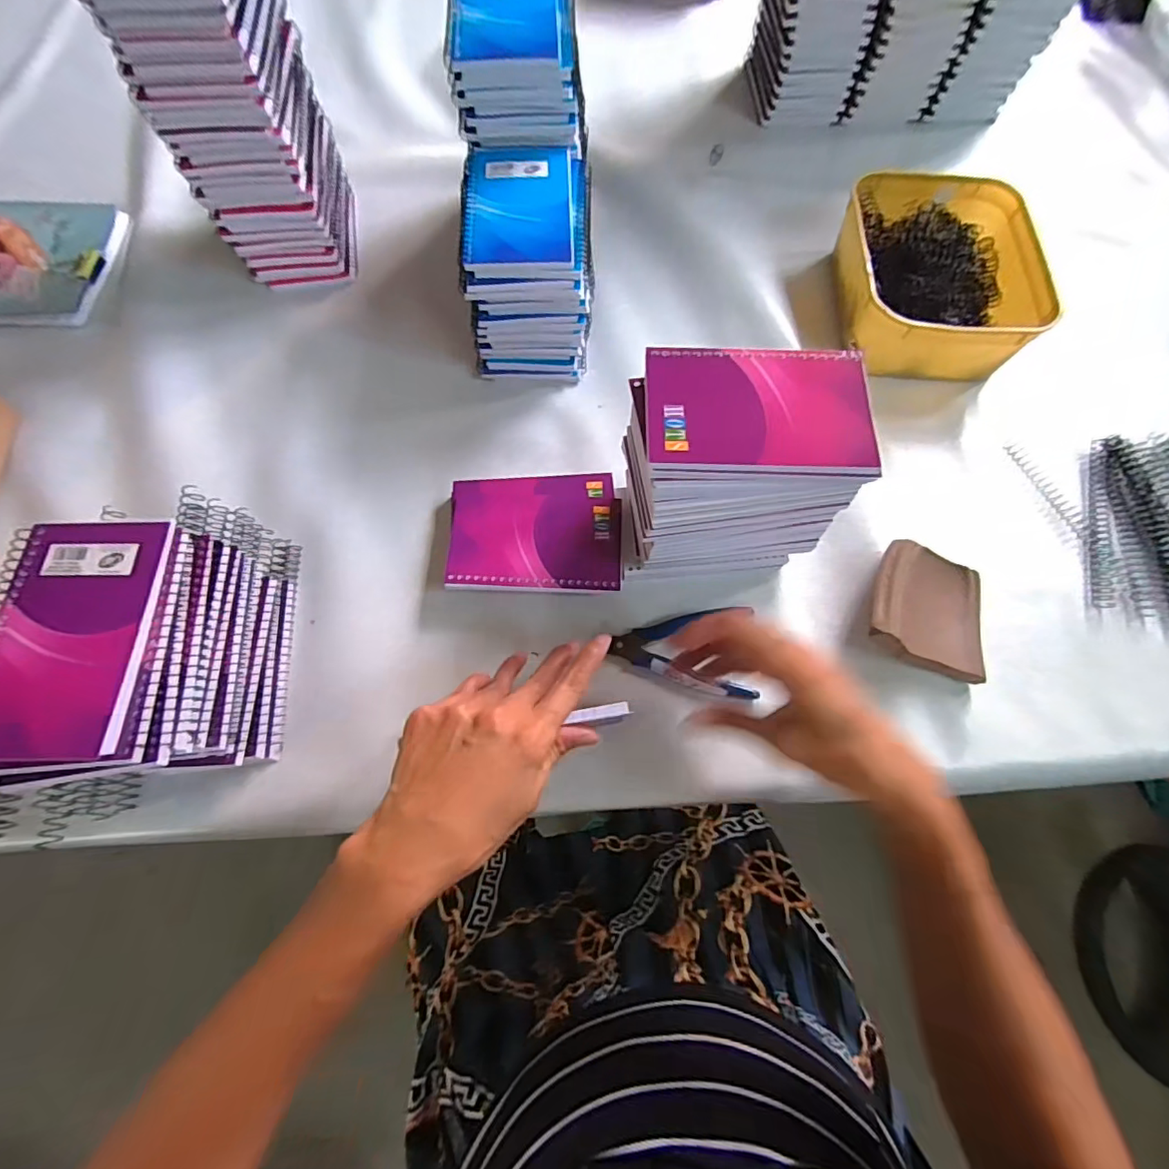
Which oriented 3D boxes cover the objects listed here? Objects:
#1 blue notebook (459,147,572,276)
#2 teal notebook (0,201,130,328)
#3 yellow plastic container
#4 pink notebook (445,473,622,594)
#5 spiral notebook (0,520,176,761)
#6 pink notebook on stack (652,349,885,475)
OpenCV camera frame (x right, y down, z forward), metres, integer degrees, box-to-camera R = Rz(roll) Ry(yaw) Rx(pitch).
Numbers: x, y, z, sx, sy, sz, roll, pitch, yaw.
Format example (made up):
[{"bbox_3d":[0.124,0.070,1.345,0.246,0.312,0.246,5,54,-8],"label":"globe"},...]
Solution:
[{"bbox_3d":[-0.052,-0.300,0.425,0.084,0.010,0.137,-1,68,-2],"label":"blue notebook"},{"bbox_3d":[-0.579,-0.316,0.525,0.215,0.016,0.159,0,71,-4],"label":"teal notebook"},{"bbox_3d":[0.323,-0.284,0.507,0.161,0.076,0.197,5,68,2],"label":"yellow plastic container"},{"bbox_3d":[-0.038,-0.042,0.420,0.130,0.010,0.103,-2,63,-2],"label":"pink notebook"},{"bbox_3d":[-0.278,0.025,0.287,0.085,0.009,0.129,-1,68,-2],"label":"spiral notebook"},{"bbox_3d":[0.102,-0.103,0.316,0.130,0.010,0.079,1,74,-1],"label":"pink notebook on stack"}]

